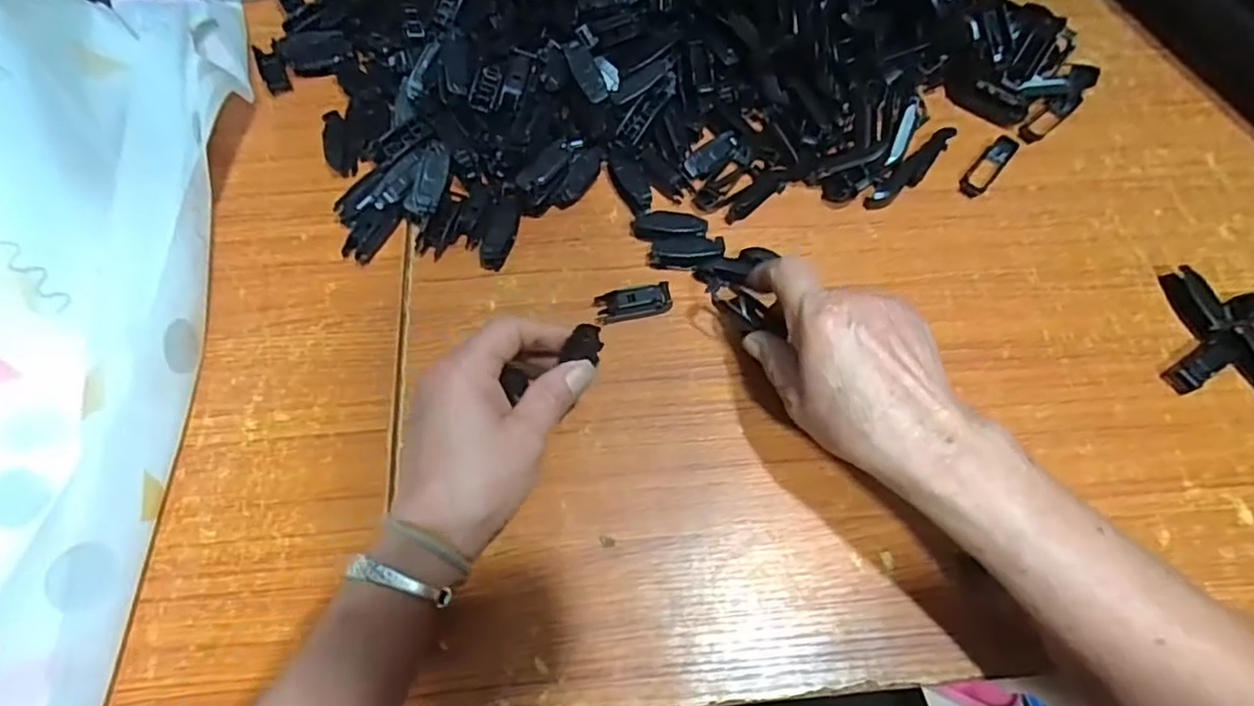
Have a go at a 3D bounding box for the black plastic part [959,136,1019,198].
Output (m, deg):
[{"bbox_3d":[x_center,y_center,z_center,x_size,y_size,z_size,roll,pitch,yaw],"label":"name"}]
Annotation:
[{"bbox_3d":[0.267,-0.139,0.469,0.018,0.011,0.063,38,72,14],"label":"black plastic part"}]

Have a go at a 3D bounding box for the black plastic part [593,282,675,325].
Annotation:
[{"bbox_3d":[0.004,-0.031,0.416,0.049,0.015,0.020,-9,68,-5],"label":"black plastic part"}]

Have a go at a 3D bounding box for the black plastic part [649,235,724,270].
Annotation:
[{"bbox_3d":[0.040,-0.067,0.432,0.049,0.012,0.024,-3,67,-2],"label":"black plastic part"}]

